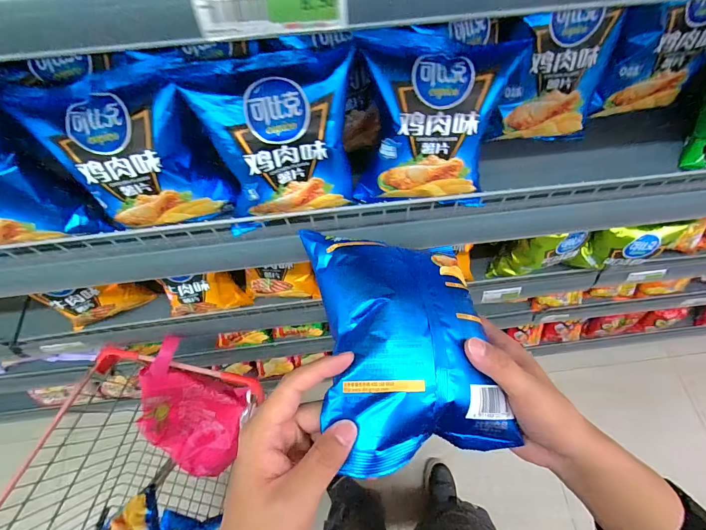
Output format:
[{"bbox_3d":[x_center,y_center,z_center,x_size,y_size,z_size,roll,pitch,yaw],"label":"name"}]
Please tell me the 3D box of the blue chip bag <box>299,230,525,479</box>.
[{"bbox_3d":[0.040,0.051,0.268,0.129,0.055,0.174,-8,66,-3],"label":"blue chip bag"}]

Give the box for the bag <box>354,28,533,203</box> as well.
[{"bbox_3d":[0.082,-0.164,0.388,0.146,0.147,0.124,-4,66,-1],"label":"bag"}]

